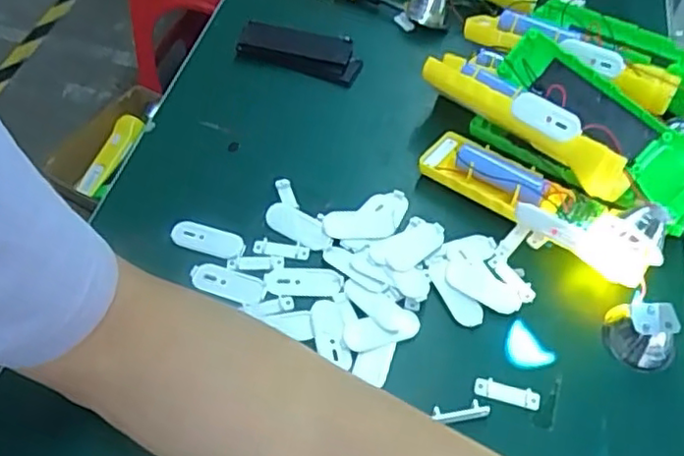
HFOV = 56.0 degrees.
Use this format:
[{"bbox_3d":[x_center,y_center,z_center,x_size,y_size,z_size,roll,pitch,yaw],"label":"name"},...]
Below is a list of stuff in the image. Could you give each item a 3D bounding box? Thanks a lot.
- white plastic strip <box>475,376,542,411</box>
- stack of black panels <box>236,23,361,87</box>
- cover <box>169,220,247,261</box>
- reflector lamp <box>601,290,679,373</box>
[{"bbox_3d":[0.095,0.095,0.371,0.037,0.004,0.012,11,54,3],"label":"white plastic strip"},{"bbox_3d":[-0.034,-0.147,0.530,0.101,0.013,0.040,17,54,8],"label":"stack of black panels"},{"bbox_3d":[-0.088,0.007,0.422,0.049,0.005,0.019,11,54,3],"label":"cover"},{"bbox_3d":[0.180,0.062,0.385,0.033,0.032,0.041,-37,64,-27],"label":"reflector lamp"}]

